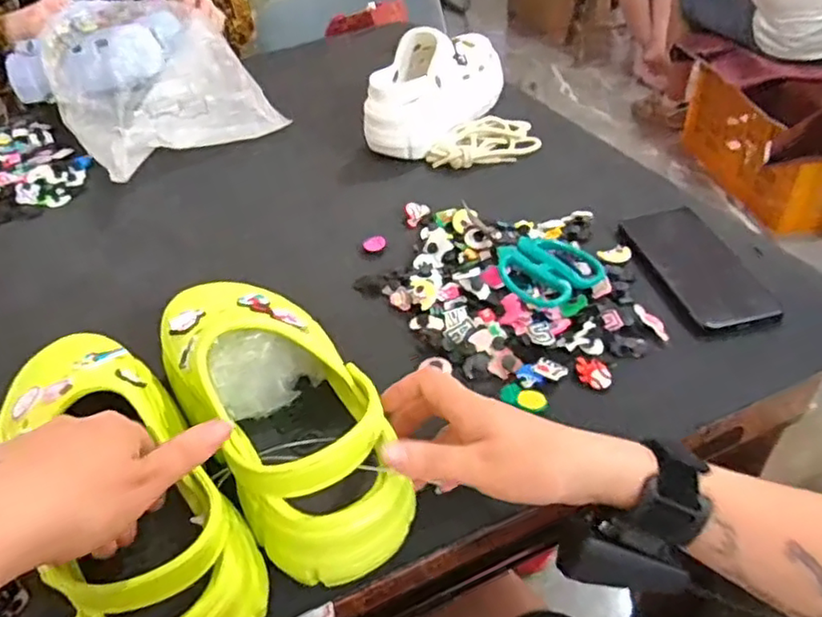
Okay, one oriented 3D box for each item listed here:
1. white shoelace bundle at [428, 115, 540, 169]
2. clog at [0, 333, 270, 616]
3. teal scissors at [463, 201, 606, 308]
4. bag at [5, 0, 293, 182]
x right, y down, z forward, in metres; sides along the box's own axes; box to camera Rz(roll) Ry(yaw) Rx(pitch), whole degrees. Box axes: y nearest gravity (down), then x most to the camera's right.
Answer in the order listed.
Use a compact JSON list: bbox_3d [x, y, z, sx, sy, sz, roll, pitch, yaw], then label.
[{"bbox_3d":[0.088,-0.210,0.776,0.133,0.020,0.099,-4,41,2],"label":"white shoelace bundle"},{"bbox_3d":[-0.178,0.097,0.378,0.094,0.078,0.249,-27,55,-23],"label":"clog"},{"bbox_3d":[0.094,-0.046,0.563,0.143,0.018,0.078,29,53,29],"label":"teal scissors"},{"bbox_3d":[-0.379,-0.329,0.881,0.248,0.139,0.334,-32,47,-27],"label":"bag"}]

